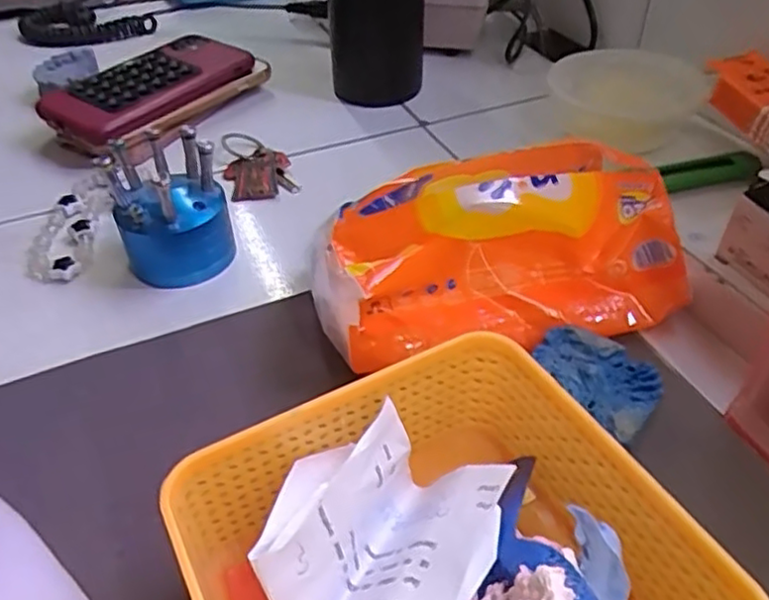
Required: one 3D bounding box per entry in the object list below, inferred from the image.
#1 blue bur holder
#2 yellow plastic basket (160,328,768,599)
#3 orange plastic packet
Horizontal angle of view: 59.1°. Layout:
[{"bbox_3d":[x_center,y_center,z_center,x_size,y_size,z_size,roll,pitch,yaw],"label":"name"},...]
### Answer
[{"bbox_3d":[-0.116,-0.050,0.367,0.058,0.069,0.054,-16,44,-14],"label":"blue bur holder"},{"bbox_3d":[0.017,0.091,0.207,0.135,0.067,0.130,-22,45,-20],"label":"yellow plastic basket"},{"bbox_3d":[0.052,-0.023,0.325,0.174,0.076,0.083,-12,43,-10],"label":"orange plastic packet"}]

